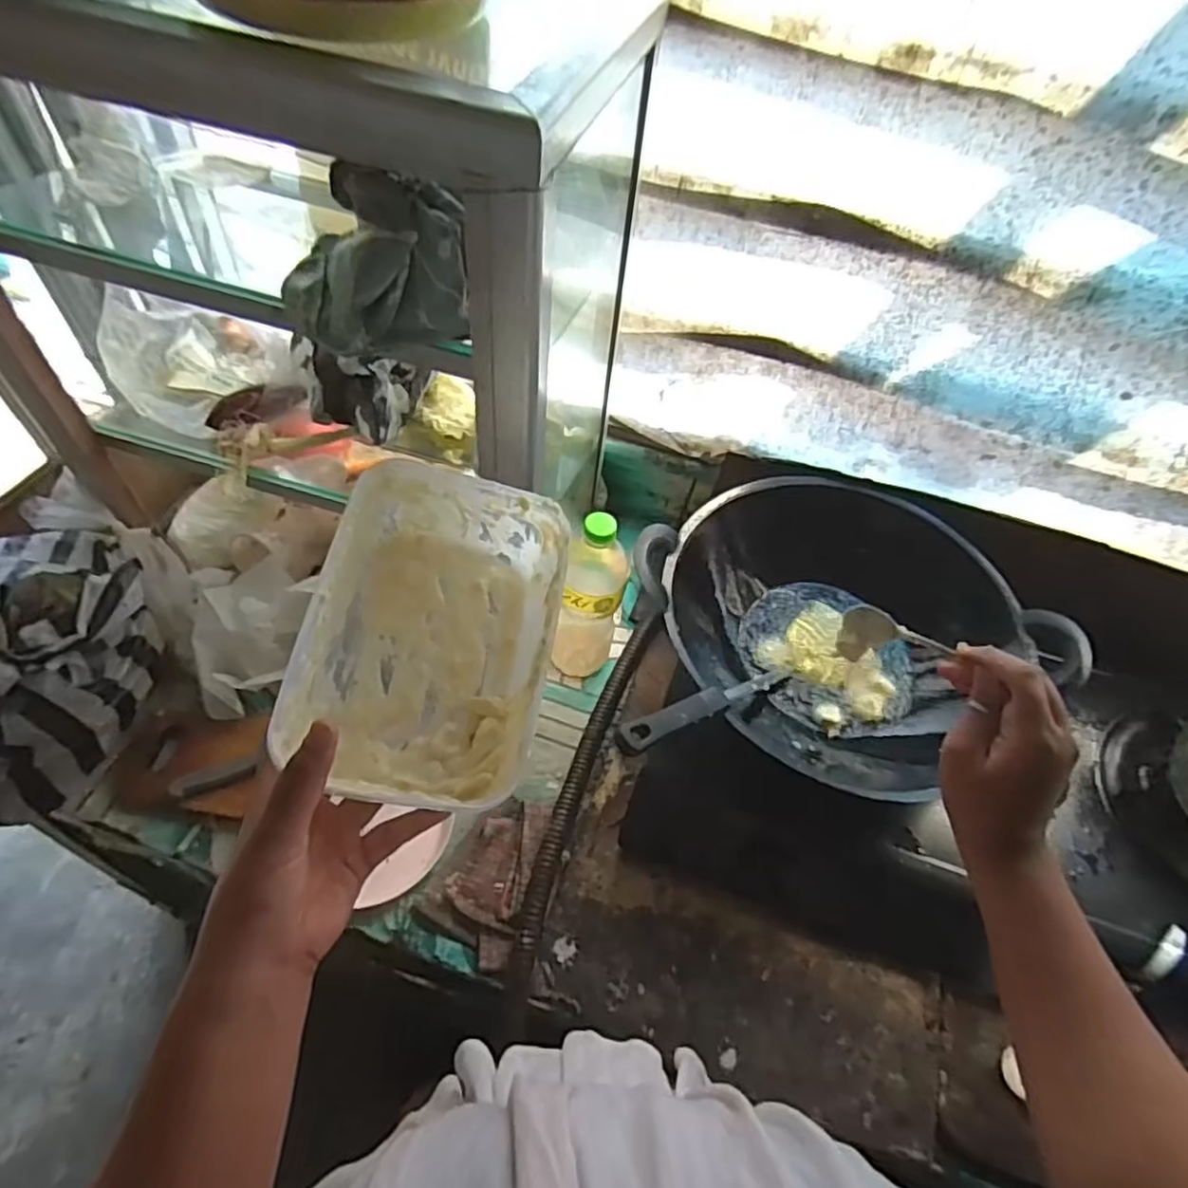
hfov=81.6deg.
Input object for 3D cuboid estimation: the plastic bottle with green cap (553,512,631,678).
[{"bbox_3d":[-0.001,0.010,0.755,0.060,0.234,0.064,17,55,6],"label":"plastic bottle with green cap"}]

